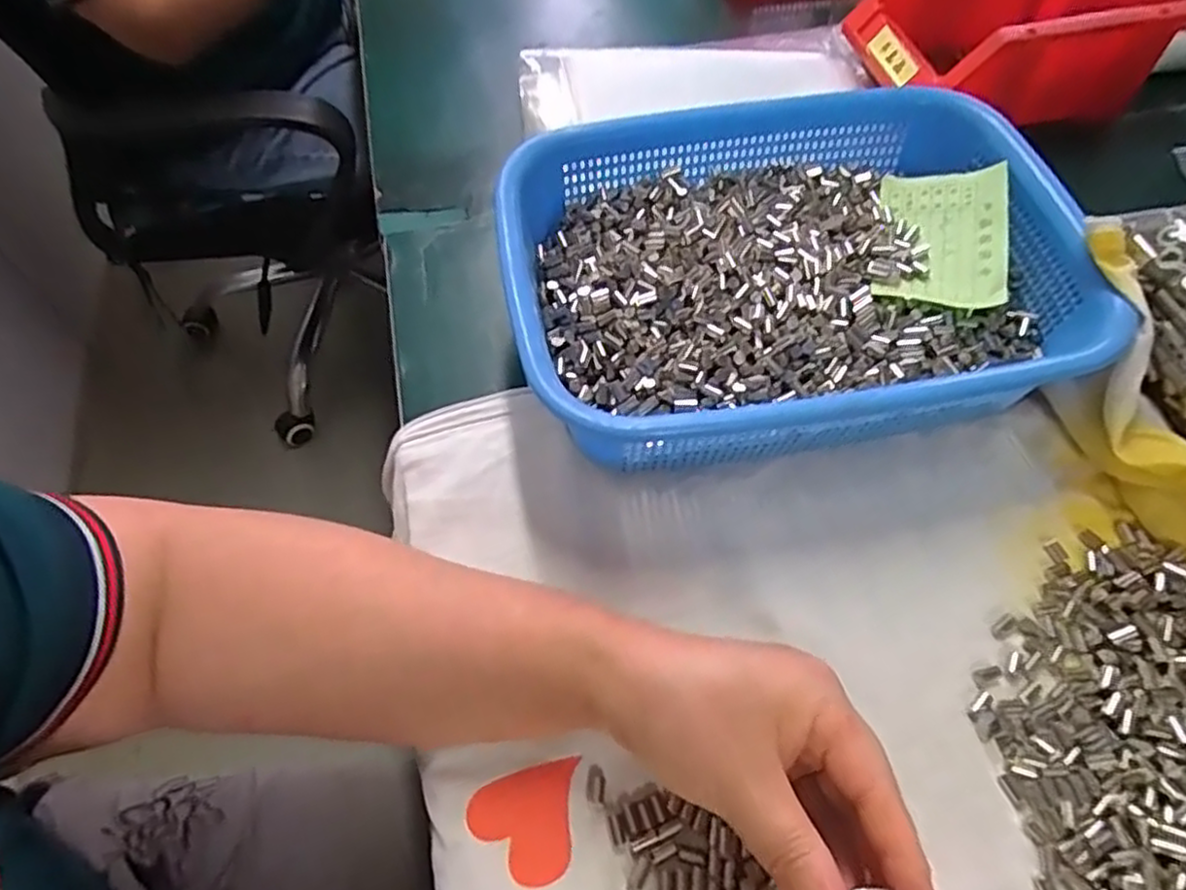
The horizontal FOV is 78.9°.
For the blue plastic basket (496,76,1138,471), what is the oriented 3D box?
[{"bbox_3d":[0.100,-0.087,0.387,0.284,0.076,0.209,-10,59,-4],"label":"blue plastic basket"}]

